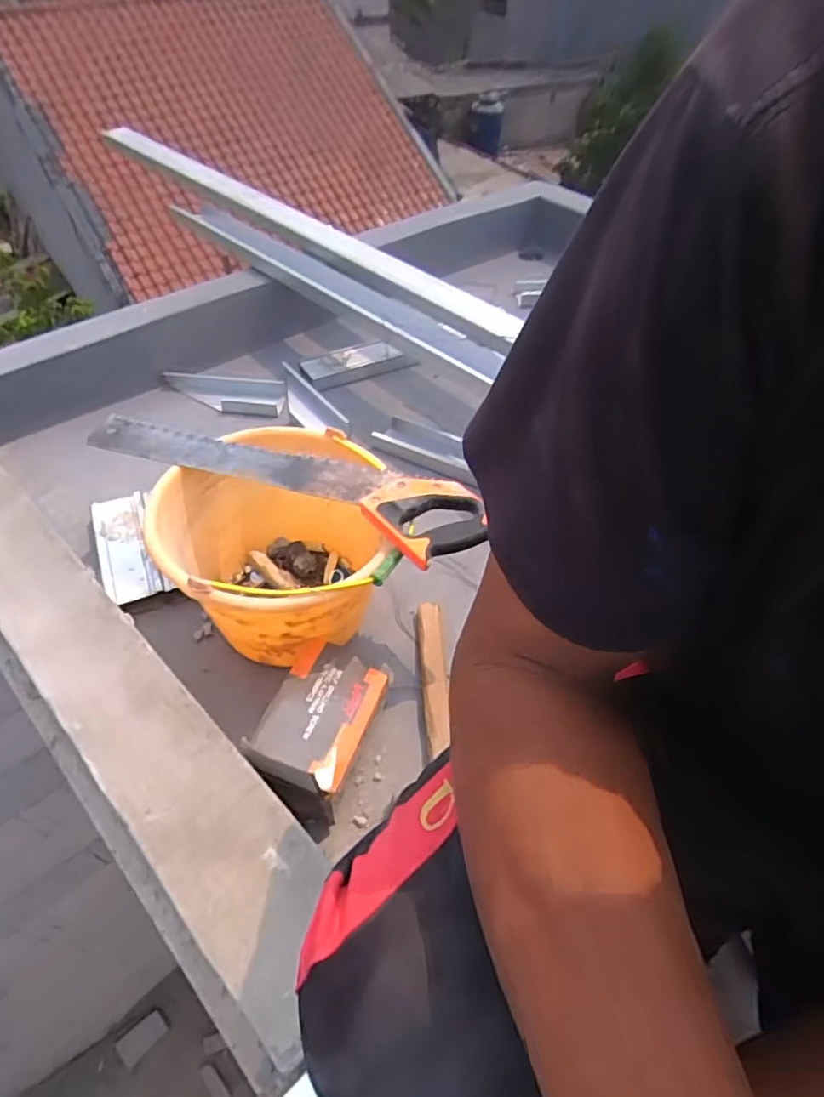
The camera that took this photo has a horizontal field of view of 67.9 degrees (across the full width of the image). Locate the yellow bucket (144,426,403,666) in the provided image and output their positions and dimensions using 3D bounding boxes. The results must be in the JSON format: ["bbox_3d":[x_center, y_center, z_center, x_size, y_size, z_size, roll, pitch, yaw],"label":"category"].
[{"bbox_3d":[-0.173,0.011,0.803,0.269,0.206,0.281,-4,50,-6],"label":"yellow bucket"}]

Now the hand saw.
[{"bbox_3d":[-0.169,-0.101,0.762,0.532,0.034,0.125,22,52,16],"label":"hand saw"}]

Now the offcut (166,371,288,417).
[{"bbox_3d":[-0.371,-0.305,1.202,0.234,0.032,0.084,8,50,5],"label":"offcut"}]

